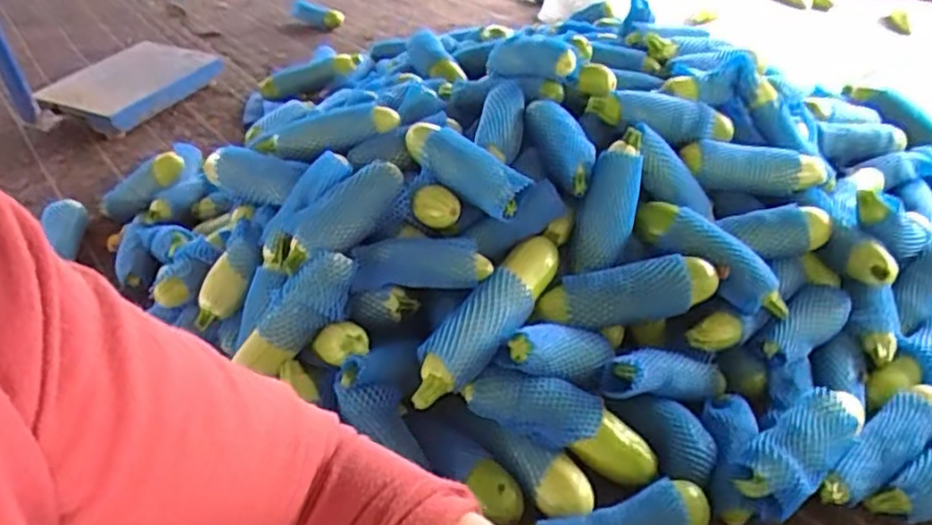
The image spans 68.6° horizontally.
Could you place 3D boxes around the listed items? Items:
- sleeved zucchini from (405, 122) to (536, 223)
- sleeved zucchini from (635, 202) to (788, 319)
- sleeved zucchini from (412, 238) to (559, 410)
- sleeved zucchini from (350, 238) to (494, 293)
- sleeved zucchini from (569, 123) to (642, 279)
[{"bbox_3d":[-0.007,-0.137,0.959,0.209,0.055,0.064,36,52,22],"label":"sleeved zucchini"},{"bbox_3d":[0.342,-0.007,0.949,0.238,0.053,0.070,39,52,17],"label":"sleeved zucchini"},{"bbox_3d":[0.029,0.071,0.877,0.082,0.064,0.291,17,43,23],"label":"sleeved zucchini"},{"bbox_3d":[-0.060,0.001,0.916,0.186,0.052,0.066,0,39,4],"label":"sleeved zucchini"},{"bbox_3d":[0.200,-0.084,0.954,0.070,0.207,0.068,20,9,26],"label":"sleeved zucchini"}]

